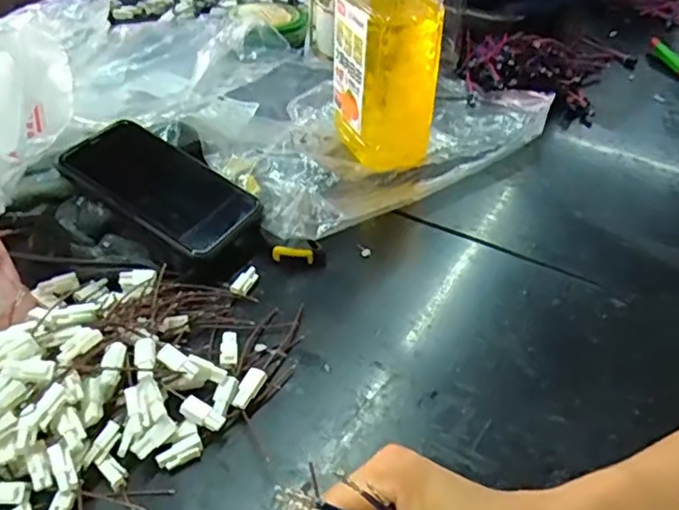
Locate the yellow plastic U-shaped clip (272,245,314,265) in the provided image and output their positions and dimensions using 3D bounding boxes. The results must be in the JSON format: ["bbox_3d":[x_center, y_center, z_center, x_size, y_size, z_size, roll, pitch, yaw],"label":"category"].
[{"bbox_3d":[-0.034,0.001,0.457,0.030,0.015,0.004,6,42,2],"label":"yellow plastic U-shaped clip"}]

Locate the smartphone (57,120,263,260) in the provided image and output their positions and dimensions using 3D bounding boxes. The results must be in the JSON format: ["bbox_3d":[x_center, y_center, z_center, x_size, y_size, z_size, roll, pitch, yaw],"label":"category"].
[{"bbox_3d":[-0.135,-0.055,0.467,0.147,0.010,0.078,32,53,16],"label":"smartphone"}]

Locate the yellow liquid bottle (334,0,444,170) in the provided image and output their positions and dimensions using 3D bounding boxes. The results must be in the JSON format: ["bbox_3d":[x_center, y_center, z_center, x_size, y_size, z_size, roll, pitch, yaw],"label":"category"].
[{"bbox_3d":[0.041,-0.181,0.500,0.079,0.212,0.077,-13,44,-14],"label":"yellow liquid bottle"}]

